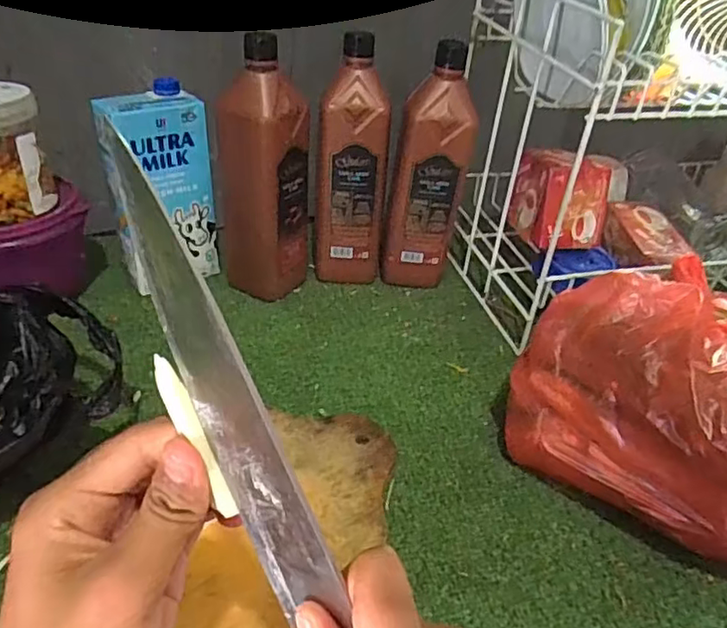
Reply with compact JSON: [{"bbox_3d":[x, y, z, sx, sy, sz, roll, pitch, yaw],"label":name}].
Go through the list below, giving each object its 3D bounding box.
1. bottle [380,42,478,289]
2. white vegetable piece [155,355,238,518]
[{"bbox_3d":[0.070,-0.149,0.666,0.075,0.263,0.062,5,36,0],"label":"bottle"},{"bbox_3d":[-0.058,0.044,0.211,0.007,0.063,0.006,-4,21,47],"label":"white vegetable piece"}]

